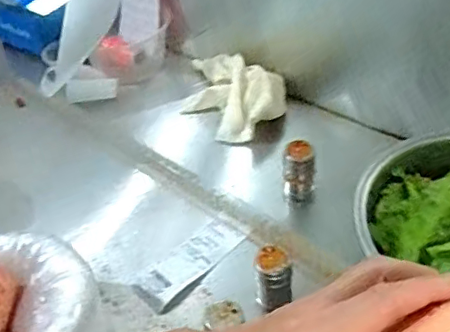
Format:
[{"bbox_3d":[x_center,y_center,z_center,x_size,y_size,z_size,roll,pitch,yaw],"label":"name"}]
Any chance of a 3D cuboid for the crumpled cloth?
[{"bbox_3d":[0.012,-0.119,0.889,0.160,0.063,0.192,-3,46,4],"label":"crumpled cloth"}]

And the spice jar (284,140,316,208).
[{"bbox_3d":[0.097,0.011,0.734,0.040,0.079,0.041,-3,46,4],"label":"spice jar"}]

